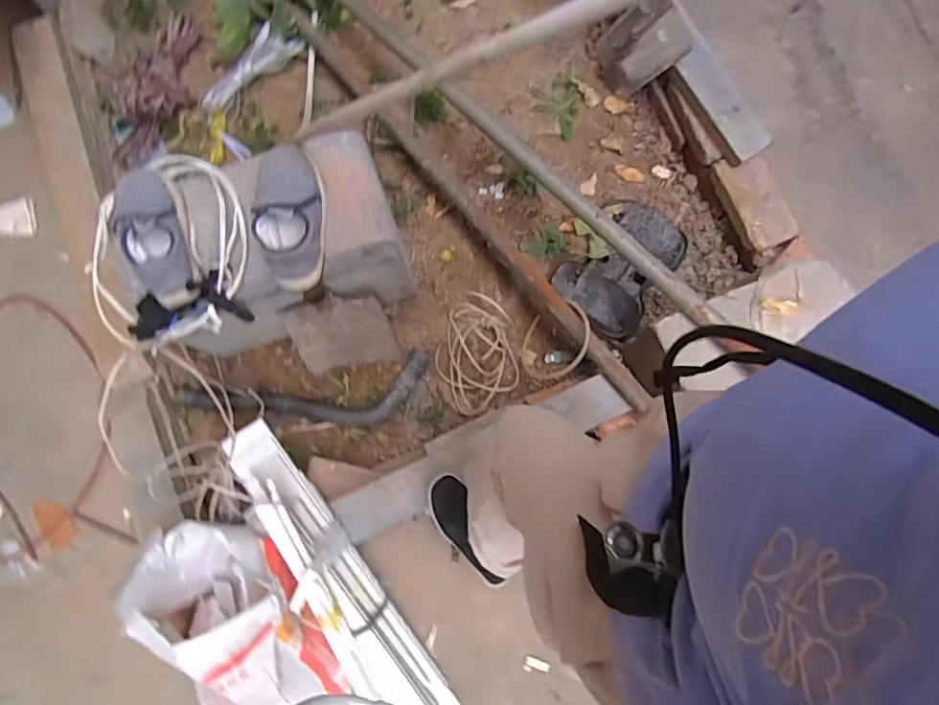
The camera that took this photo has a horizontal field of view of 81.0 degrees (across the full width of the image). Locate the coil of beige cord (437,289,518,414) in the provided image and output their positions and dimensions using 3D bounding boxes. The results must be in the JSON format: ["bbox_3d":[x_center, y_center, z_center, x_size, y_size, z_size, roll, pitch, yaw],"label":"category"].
[{"bbox_3d":[0.025,-0.019,1.227,0.191,0.116,0.225,-30,81,-7],"label":"coil of beige cord"}]

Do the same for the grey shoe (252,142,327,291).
[{"bbox_3d":[-0.282,-0.221,0.871,0.094,0.091,0.227,3,78,0],"label":"grey shoe"}]

